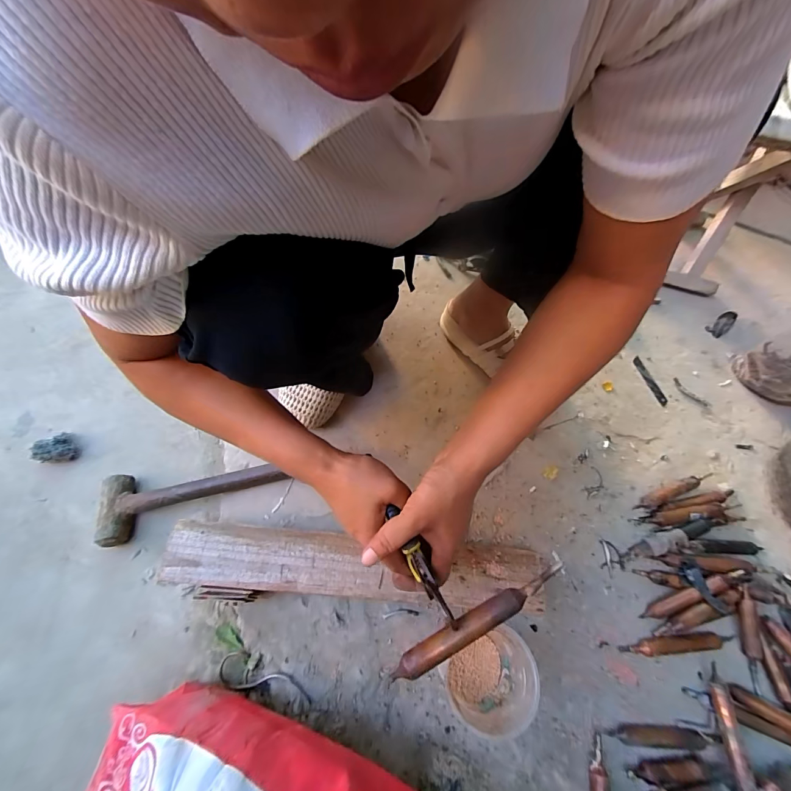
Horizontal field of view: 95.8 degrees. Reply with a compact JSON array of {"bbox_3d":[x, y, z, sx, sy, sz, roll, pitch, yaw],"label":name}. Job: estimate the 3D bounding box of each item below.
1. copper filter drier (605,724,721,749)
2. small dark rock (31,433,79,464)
[{"bbox_3d":[0.313,0.401,0.419,0.123,0.015,0.020,3,62,1],"label":"copper filter drier"},{"bbox_3d":[-0.541,0.085,0.569,0.046,0.042,0.043,0,62,0],"label":"small dark rock"}]

